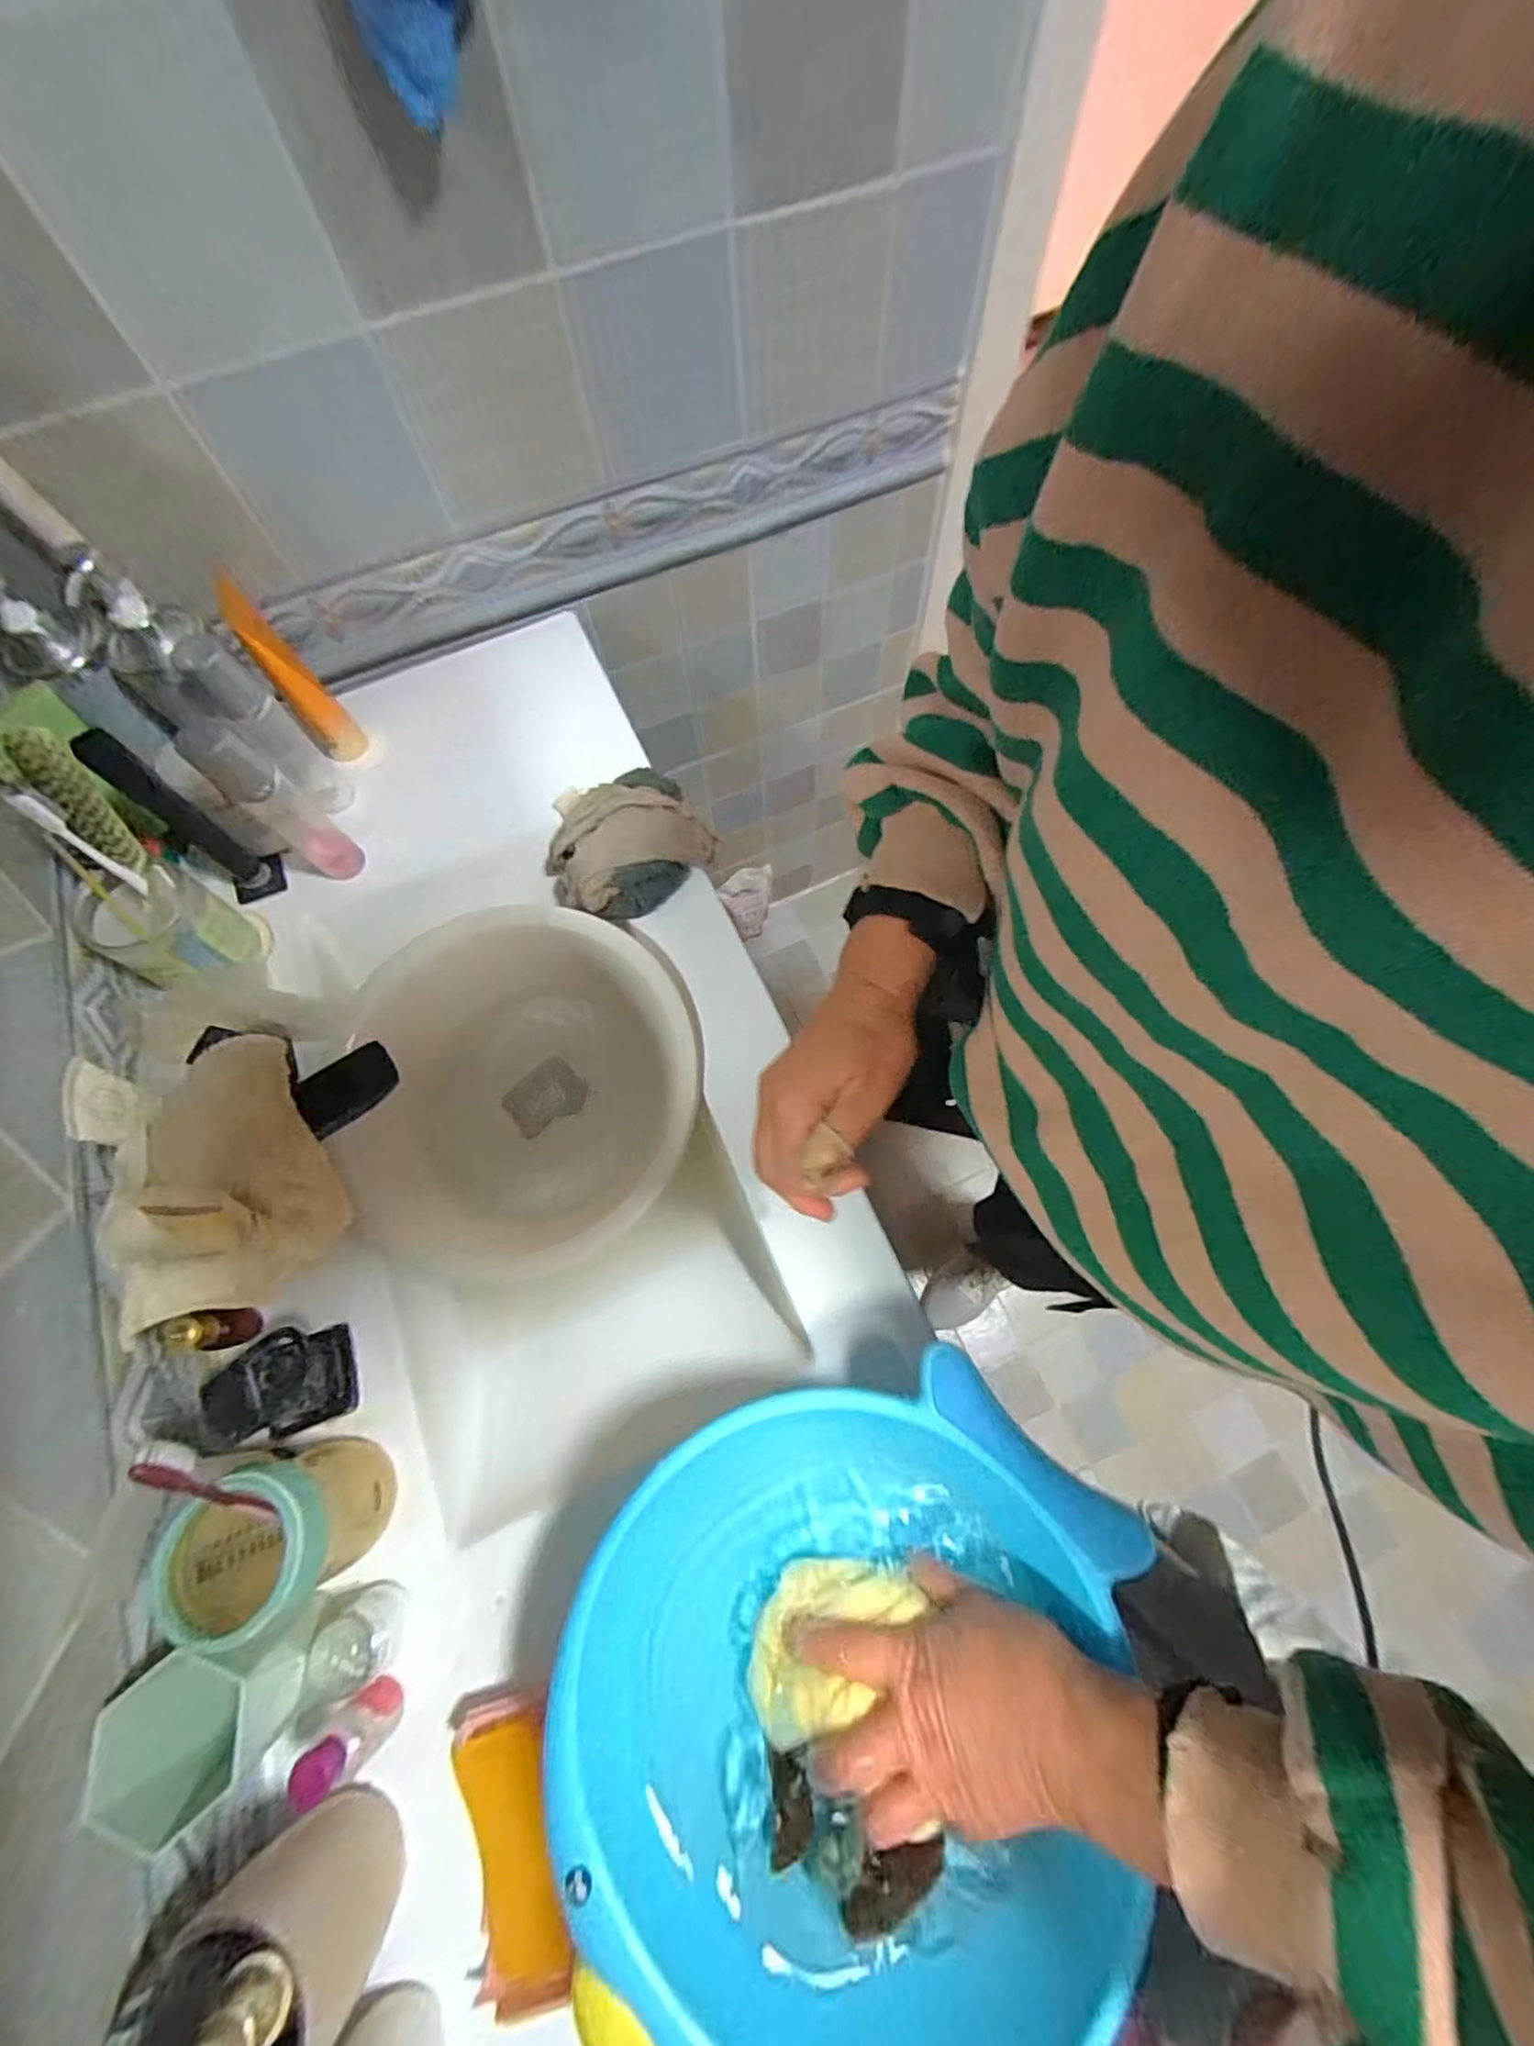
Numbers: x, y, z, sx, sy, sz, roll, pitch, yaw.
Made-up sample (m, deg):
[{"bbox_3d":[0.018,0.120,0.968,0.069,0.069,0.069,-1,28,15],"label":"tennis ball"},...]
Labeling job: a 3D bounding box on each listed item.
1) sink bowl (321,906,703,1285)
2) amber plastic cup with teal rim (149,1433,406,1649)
[{"bbox_3d":[-0.191,0.054,0.576,0.259,0.101,0.297,-19,70,-5],"label":"sink bowl"},{"bbox_3d":[-0.274,0.291,0.392,0.080,0.117,0.072,-21,70,-6],"label":"amber plastic cup with teal rim"}]

